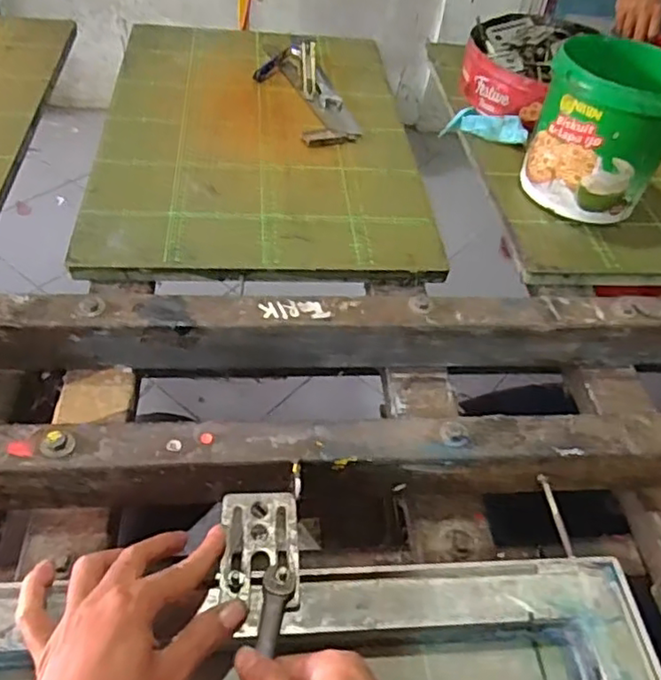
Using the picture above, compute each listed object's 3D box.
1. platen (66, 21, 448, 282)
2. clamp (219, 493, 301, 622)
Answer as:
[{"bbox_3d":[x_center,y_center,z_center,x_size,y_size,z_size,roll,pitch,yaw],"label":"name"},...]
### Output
[{"bbox_3d":[-0.093,-0.291,0.852,0.392,0.013,0.584,0,48,-8],"label":"platen"},{"bbox_3d":[-0.047,0.142,0.426,0.050,0.014,0.083,1,47,-7],"label":"clamp"}]

